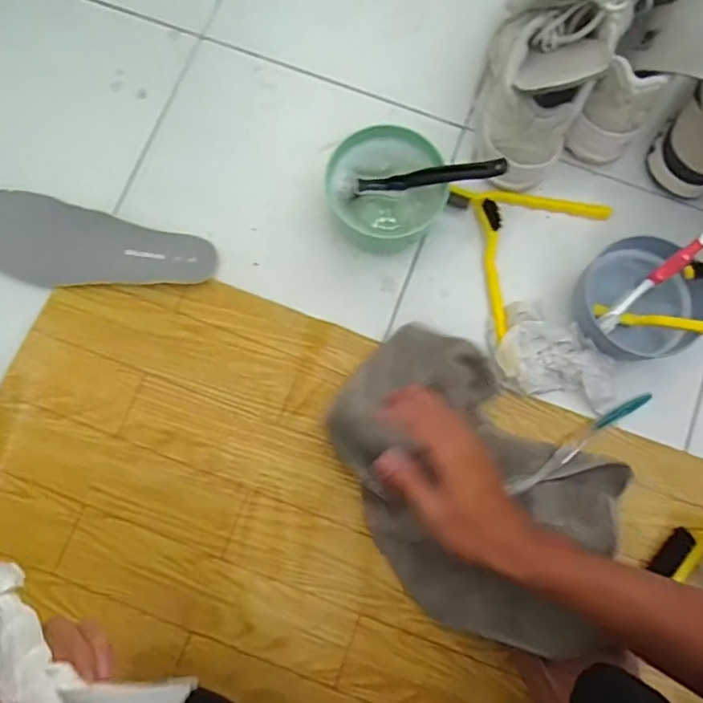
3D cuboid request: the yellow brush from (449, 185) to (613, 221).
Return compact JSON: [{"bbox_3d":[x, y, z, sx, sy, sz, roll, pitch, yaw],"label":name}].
[{"bbox_3d":[0.177,-0.145,0.568,0.160,0.011,0.022,5,80,1],"label":"yellow brush"}]

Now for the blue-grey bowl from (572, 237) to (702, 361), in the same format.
[{"bbox_3d":[0.264,-0.044,0.538,0.108,0.049,0.109,0,79,0],"label":"blue-grey bowl"}]

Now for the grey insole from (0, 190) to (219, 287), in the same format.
[{"bbox_3d":[-0.259,-0.098,0.559,0.245,0.010,0.080,14,80,2],"label":"grey insole"}]

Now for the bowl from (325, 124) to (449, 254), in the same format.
[{"bbox_3d":[0.032,-0.153,0.550,0.104,0.057,0.097,0,79,0],"label":"bowl"}]

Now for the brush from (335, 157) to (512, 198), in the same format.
[{"bbox_3d":[0.064,-0.158,0.528,0.150,0.014,0.019,-3,79,18],"label":"brush"}]

